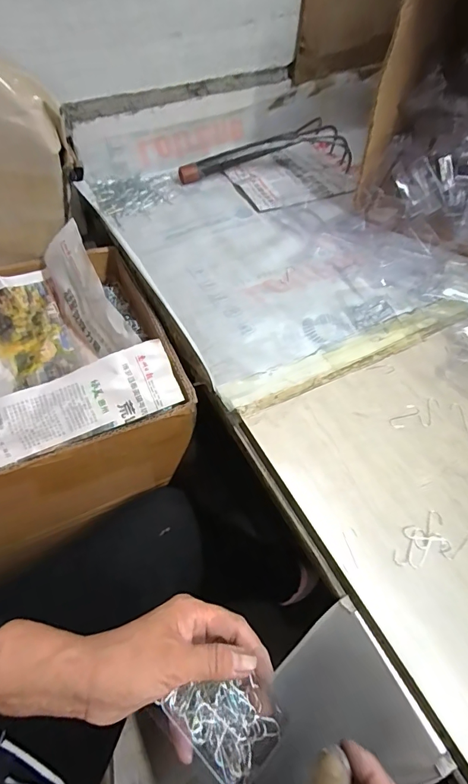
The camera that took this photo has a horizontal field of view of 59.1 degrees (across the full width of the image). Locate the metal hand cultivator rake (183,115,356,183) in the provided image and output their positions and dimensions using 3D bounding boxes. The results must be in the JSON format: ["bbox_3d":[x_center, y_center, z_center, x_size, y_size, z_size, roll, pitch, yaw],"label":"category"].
[{"bbox_3d":[0.060,-0.397,0.695,0.310,0.047,0.076,-18,57,-16],"label":"metal hand cultivator rake"}]

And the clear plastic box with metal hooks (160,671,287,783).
[{"bbox_3d":[-0.002,0.227,0.287,0.057,0.020,0.066,-32,61,-24],"label":"clear plastic box with metal hooks"}]

